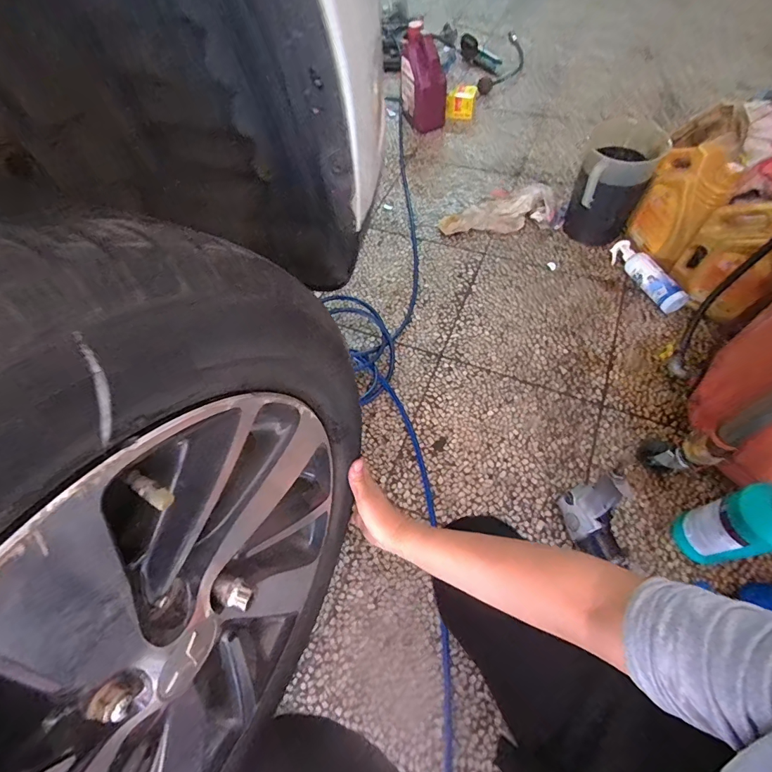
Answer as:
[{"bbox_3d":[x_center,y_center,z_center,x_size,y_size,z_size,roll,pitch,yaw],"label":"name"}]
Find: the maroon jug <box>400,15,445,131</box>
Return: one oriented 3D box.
[{"bbox_3d":[0.134,-1.104,1.467,0.119,0.261,0.182,-20,61,-7],"label":"maroon jug"}]

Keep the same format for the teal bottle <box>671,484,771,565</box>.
[{"bbox_3d":[0.585,0.240,0.685,0.075,0.261,0.093,-7,60,0],"label":"teal bottle"}]

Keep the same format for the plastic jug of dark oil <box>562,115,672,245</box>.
[{"bbox_3d":[0.617,-0.549,1.119,0.171,0.274,0.204,29,66,19],"label":"plastic jug of dark oil"}]

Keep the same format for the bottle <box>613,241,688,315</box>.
[{"bbox_3d":[0.693,-0.302,1.083,0.051,0.079,0.251,-25,61,-10],"label":"bottle"}]

